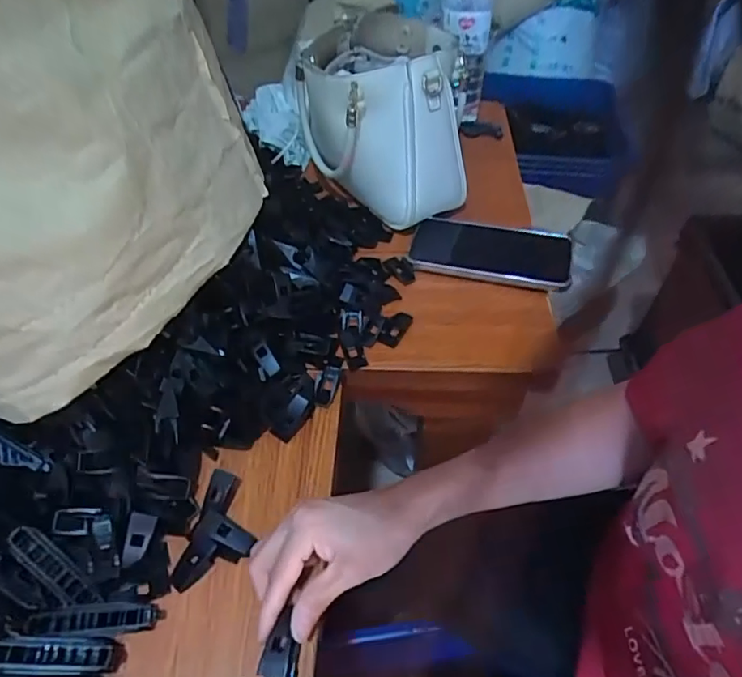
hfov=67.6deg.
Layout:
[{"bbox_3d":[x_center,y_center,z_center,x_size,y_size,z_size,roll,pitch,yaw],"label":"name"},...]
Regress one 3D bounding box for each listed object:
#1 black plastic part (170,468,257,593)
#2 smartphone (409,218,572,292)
[{"bbox_3d":[-0.108,0.139,0.403,0.048,0.012,0.084,10,52,9],"label":"black plastic part"},{"bbox_3d":[0.126,-0.096,0.592,0.165,0.015,0.085,10,51,13],"label":"smartphone"}]

